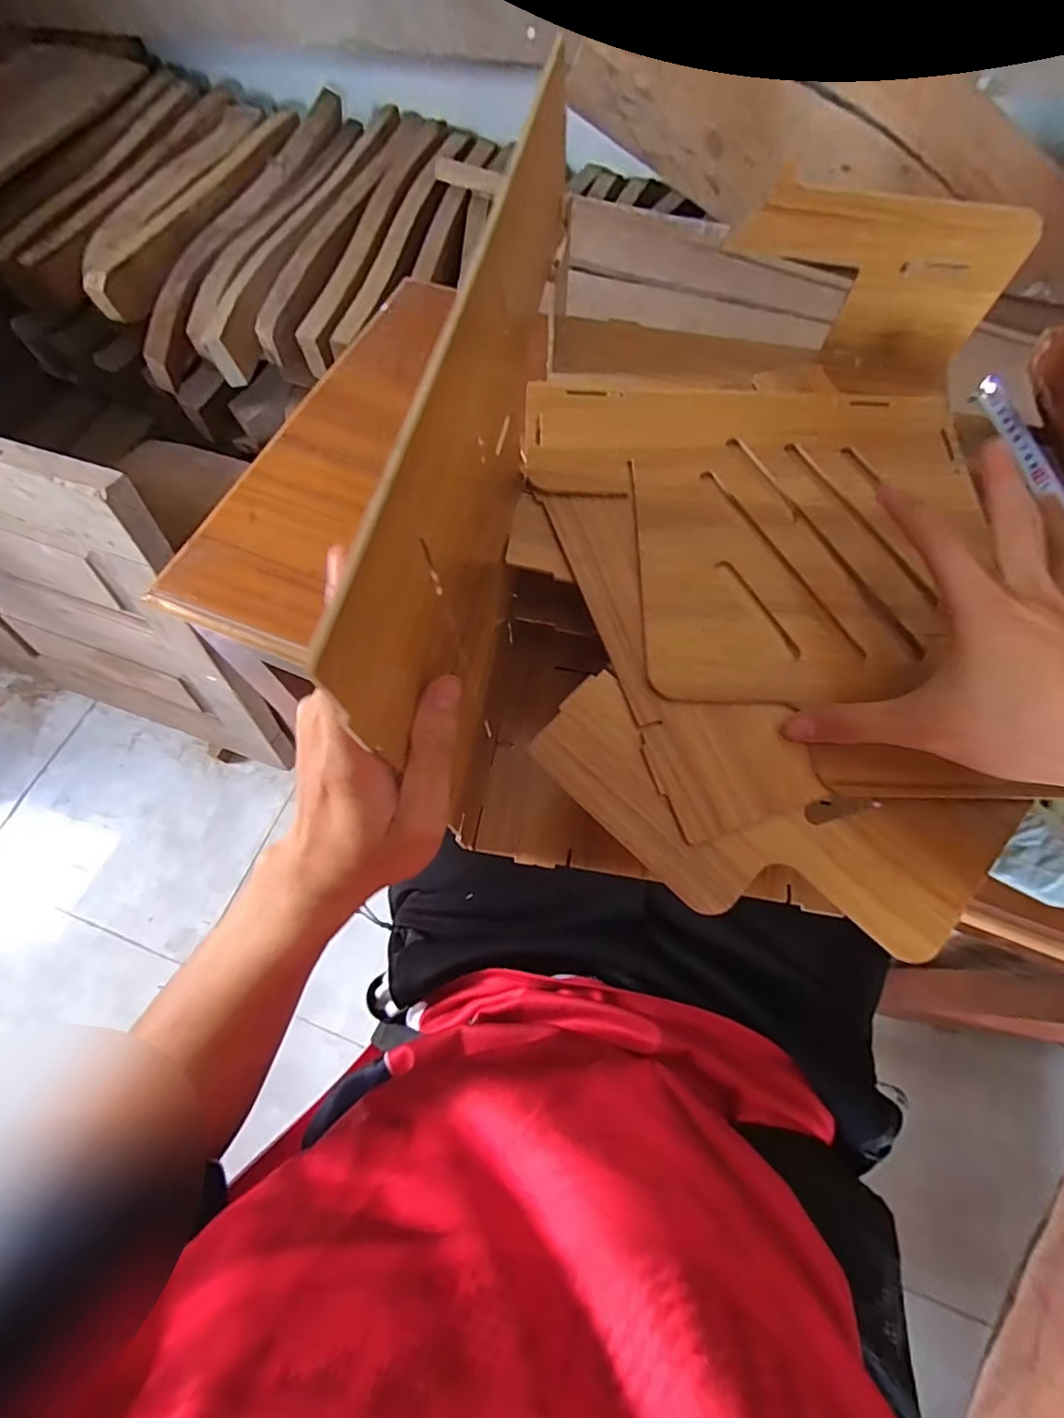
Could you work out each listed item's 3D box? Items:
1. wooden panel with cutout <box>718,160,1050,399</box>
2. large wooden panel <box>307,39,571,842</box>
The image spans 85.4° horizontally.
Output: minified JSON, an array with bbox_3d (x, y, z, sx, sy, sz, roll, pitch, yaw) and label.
[{"bbox_3d":[0.216,-0.274,0.384,0.167,0.112,0.010,13,64,1],"label":"wooden panel with cutout"},{"bbox_3d":[-0.018,-0.126,0.315,0.012,0.216,0.349,10,66,5],"label":"large wooden panel"}]

